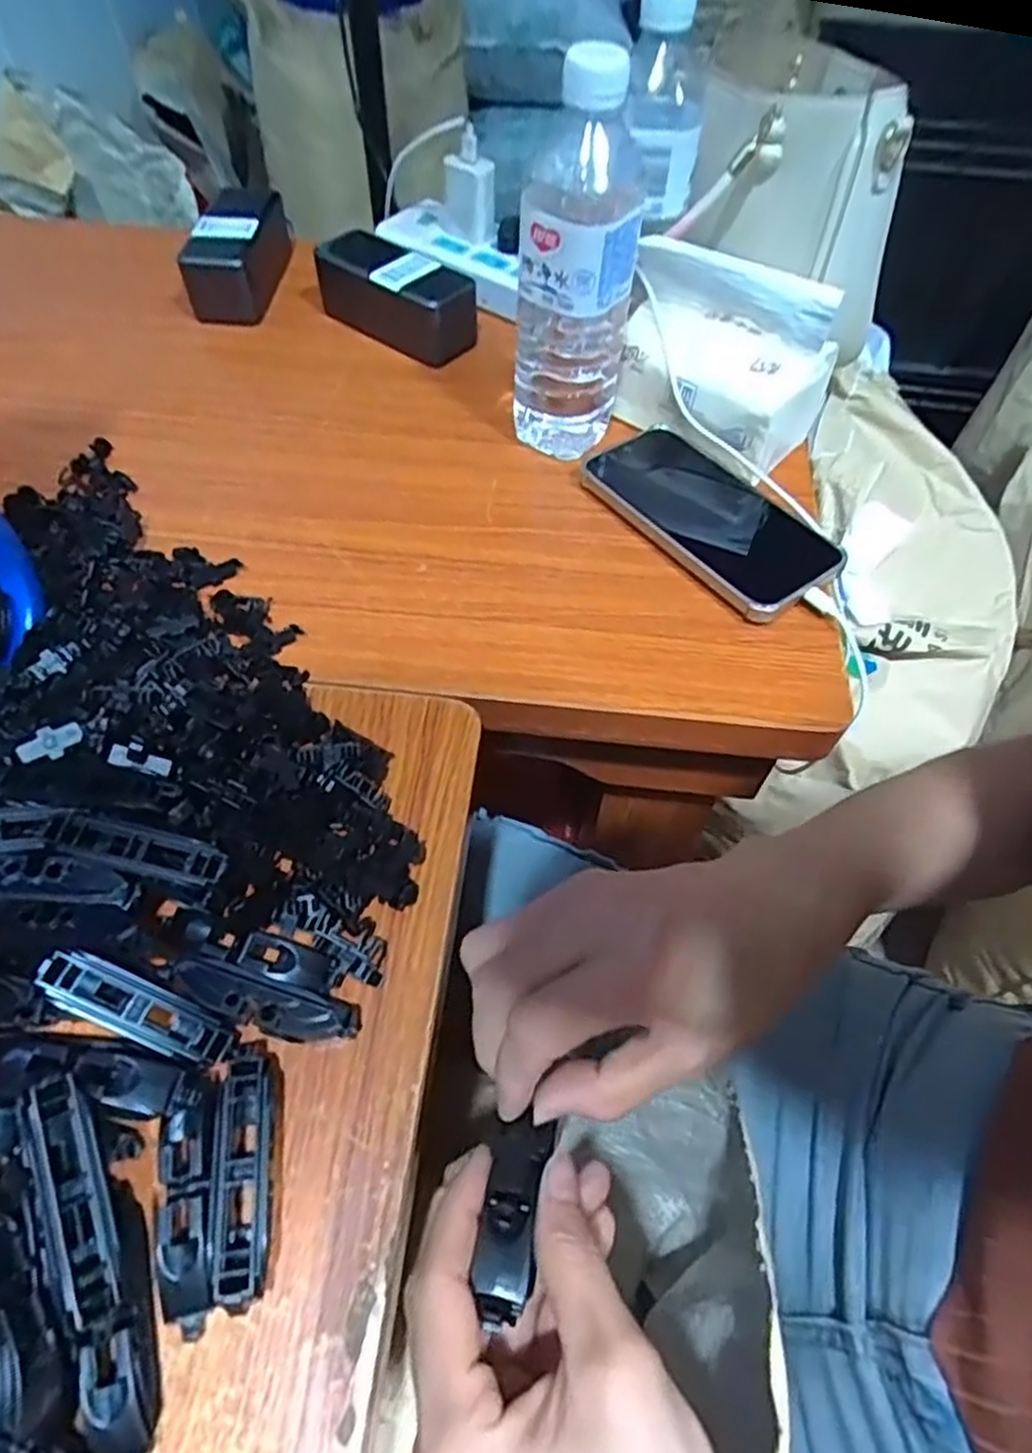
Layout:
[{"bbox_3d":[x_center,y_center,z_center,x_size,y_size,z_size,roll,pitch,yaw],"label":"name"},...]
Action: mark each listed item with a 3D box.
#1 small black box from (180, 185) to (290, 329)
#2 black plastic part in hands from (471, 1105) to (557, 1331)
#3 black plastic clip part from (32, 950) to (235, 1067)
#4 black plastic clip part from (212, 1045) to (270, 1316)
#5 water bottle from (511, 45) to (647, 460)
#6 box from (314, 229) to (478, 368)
[{"bbox_3d":[-0.222,-0.374,0.598,0.058,0.058,0.108,7,56,2],"label":"small black box"},{"bbox_3d":[-0.001,0.141,0.218,0.019,0.007,0.053,10,42,4],"label":"black plastic part in hands"},{"bbox_3d":[-0.147,0.110,0.290,0.073,0.016,0.020,34,57,-16],"label":"black plastic clip part"},{"bbox_3d":[-0.098,0.161,0.274,0.015,0.017,0.083,-5,57,-6],"label":"black plastic clip part"},{"bbox_3d":[0.036,-0.266,0.445,0.067,0.213,0.078,5,56,1],"label":"water bottle"},{"bbox_3d":[-0.092,-0.336,0.584,0.126,0.057,0.055,37,62,20],"label":"box"}]

